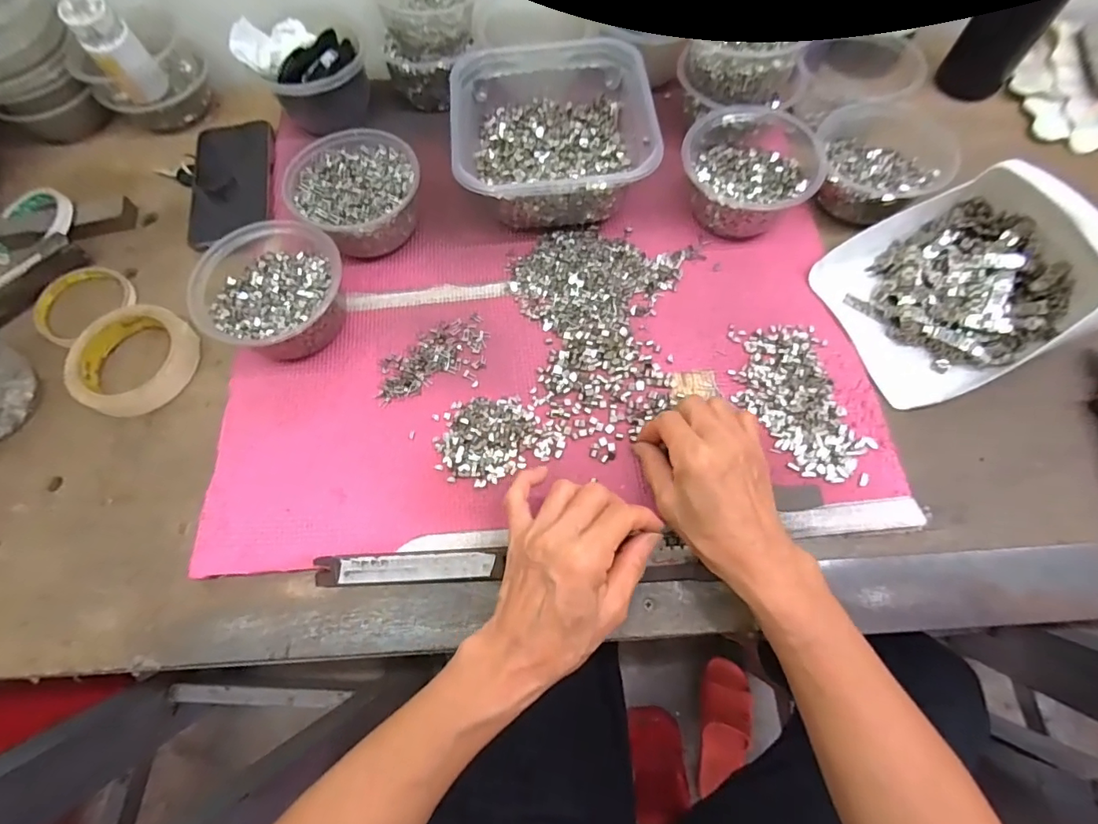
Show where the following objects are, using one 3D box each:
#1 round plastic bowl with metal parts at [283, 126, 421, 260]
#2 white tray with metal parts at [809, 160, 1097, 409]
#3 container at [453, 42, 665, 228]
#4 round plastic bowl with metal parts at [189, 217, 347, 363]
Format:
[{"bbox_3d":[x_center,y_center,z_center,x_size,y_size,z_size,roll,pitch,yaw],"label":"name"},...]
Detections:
[{"bbox_3d":[-0.171,-0.196,0.467,0.109,0.058,0.113,-1,68,2],"label":"round plastic bowl with metal parts"},{"bbox_3d":[0.333,-0.109,0.399,0.178,0.075,0.155,-21,68,-8],"label":"white tray with metal parts"},{"bbox_3d":[0.003,-0.254,0.472,0.170,0.073,0.170,-5,68,1],"label":"container"},{"bbox_3d":[-0.222,-0.096,0.425,0.113,0.058,0.112,-1,68,2],"label":"round plastic bowl with metal parts"}]

